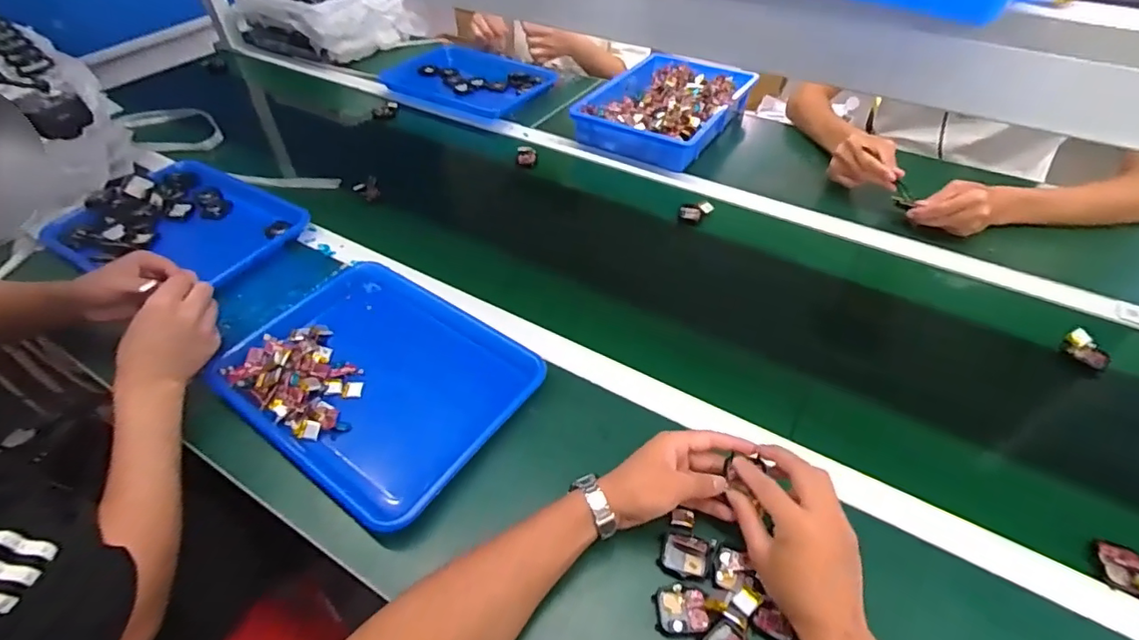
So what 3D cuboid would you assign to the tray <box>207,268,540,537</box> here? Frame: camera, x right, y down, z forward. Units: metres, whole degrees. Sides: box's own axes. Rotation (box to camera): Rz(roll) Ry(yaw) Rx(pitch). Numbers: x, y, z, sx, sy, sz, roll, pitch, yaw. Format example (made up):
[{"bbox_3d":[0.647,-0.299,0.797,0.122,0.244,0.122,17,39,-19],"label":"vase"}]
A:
[{"bbox_3d":[-0.223,0.070,0.640,0.335,0.055,0.259,28,53,24],"label":"tray"}]

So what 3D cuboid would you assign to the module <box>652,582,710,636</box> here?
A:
[{"bbox_3d":[0.096,0.249,0.463,0.043,0.006,0.039,-3,47,-2],"label":"module"}]

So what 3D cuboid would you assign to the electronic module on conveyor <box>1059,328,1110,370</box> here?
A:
[{"bbox_3d":[0.642,0.036,0.664,0.023,0.029,0.048,-30,53,-25],"label":"electronic module on conveyor"}]

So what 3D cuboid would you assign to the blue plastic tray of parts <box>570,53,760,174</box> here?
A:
[{"bbox_3d":[0.193,-0.434,1.077,0.260,0.060,0.367,26,52,23],"label":"blue plastic tray of parts"}]

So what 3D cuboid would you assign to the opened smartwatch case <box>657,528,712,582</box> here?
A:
[{"bbox_3d":[0.107,0.216,0.491,0.044,0.009,0.040,18,50,17],"label":"opened smartwatch case"}]

